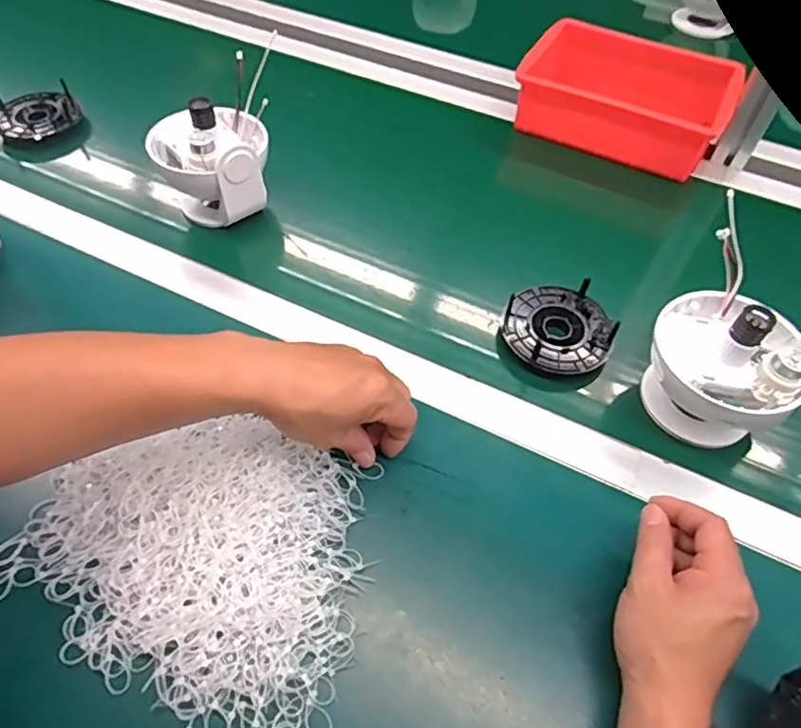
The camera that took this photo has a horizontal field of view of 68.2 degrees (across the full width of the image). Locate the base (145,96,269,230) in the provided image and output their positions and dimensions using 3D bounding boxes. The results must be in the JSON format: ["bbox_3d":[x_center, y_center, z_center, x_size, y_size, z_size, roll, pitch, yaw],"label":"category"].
[{"bbox_3d":[-0.196,-0.212,0.623,0.117,0.108,0.116,-17,57,-13],"label":"base"}]

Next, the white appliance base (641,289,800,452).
[{"bbox_3d":[0.262,0.001,0.482,0.104,0.110,0.119,-31,61,-21],"label":"white appliance base"}]

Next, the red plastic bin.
[{"bbox_3d":[0.282,-0.338,0.753,0.248,0.078,0.168,25,58,15],"label":"red plastic bin"}]

